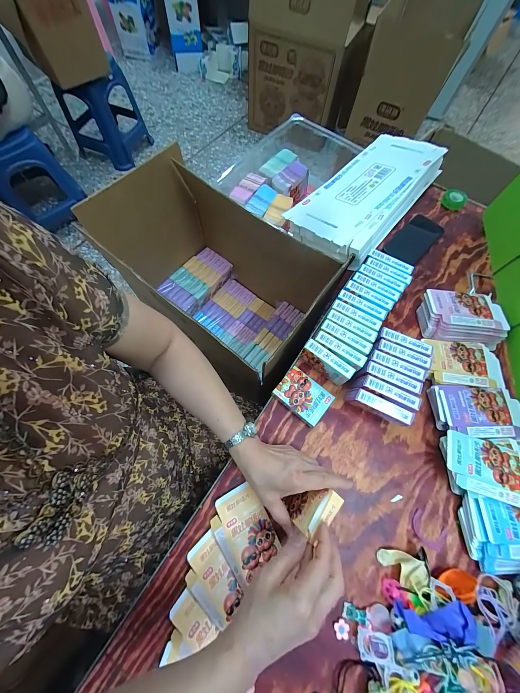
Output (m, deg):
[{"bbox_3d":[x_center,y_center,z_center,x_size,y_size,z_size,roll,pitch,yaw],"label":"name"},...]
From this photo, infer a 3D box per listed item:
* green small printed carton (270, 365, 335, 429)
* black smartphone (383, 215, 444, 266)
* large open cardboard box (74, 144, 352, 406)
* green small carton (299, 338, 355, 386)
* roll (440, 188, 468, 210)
[{"bbox_3d":[0.076,0.089,0.455,0.091,0.027,0.067,38,71,12],"label":"green small printed carton"},{"bbox_3d":[0.375,-0.257,0.612,0.078,0.012,0.170,41,72,13],"label":"black smartphone"},{"bbox_3d":[-0.102,-0.197,0.782,0.542,0.468,0.323,43,73,13],"label":"large open cardboard box"},{"bbox_3d":[0.117,0.032,0.454,0.091,0.063,0.026,34,71,10],"label":"green small carton"},{"bbox_3d":[0.509,-0.385,0.659,0.057,0.025,0.049,39,72,12],"label":"roll"}]

